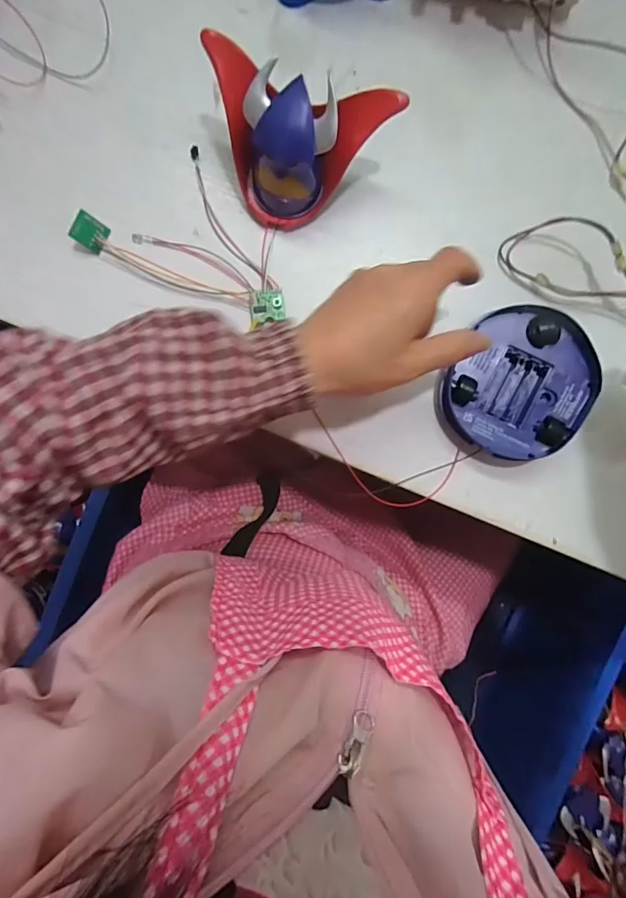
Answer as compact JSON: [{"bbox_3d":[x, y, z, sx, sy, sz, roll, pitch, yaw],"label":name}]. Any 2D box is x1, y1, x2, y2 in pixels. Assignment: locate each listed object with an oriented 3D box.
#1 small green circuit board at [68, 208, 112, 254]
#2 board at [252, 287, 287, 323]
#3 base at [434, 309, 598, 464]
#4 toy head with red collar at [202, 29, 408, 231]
[{"bbox_3d":[-0.166,-0.163,0.338,0.024,0.004,0.022,26,91,-44],"label":"small green circuit board"},{"bbox_3d":[-0.034,-0.110,0.342,0.025,0.007,0.024,-3,91,-2],"label":"board"},{"bbox_3d":[0.154,-0.047,0.340,0.101,0.032,0.107,0,91,-2],"label":"base"},{"bbox_3d":[-0.014,-0.211,0.313,0.130,0.066,0.084,14,90,-2],"label":"toy head with red collar"}]

